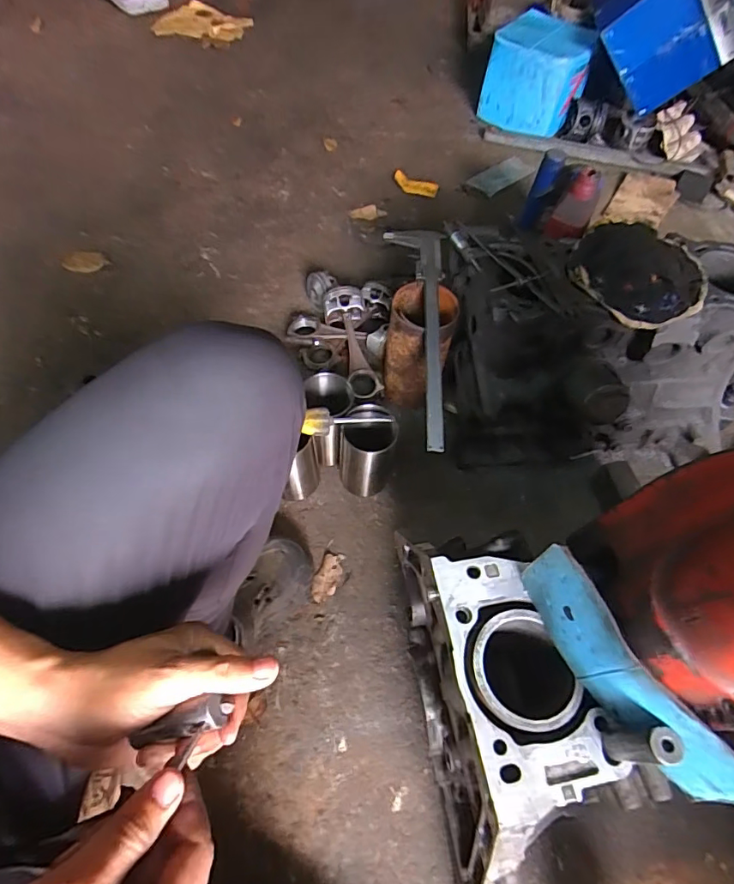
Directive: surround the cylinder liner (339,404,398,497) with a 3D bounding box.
[{"bbox_3d":[-0.002,0.015,0.718,0.081,0.142,0.083,-1,61,-2],"label":"cylinder liner"}]

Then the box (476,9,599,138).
[{"bbox_3d":[0.435,-0.935,1.267,0.243,0.205,0.182,21,62,10],"label":"box"}]

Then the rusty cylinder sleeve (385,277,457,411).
[{"bbox_3d":[0.081,-0.144,0.781,0.097,0.178,0.102,5,61,2],"label":"rusty cylinder sleeve"}]

